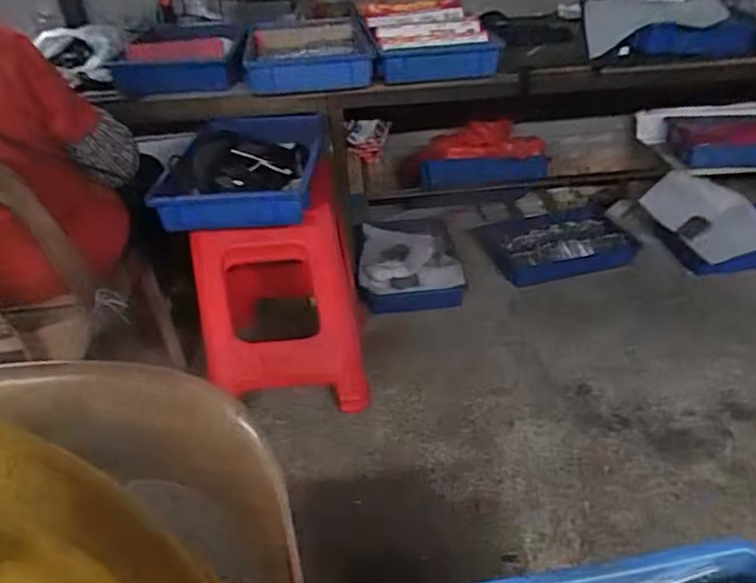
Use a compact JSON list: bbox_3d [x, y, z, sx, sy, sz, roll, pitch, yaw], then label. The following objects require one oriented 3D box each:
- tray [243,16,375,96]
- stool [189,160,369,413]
[{"bbox_3d":[-0.160,-0.547,1.321,0.275,0.070,0.339,-6,35,-4],"label":"tray"},{"bbox_3d":[-0.223,-0.023,1.358,0.338,0.477,0.399,-3,35,0],"label":"stool"}]

